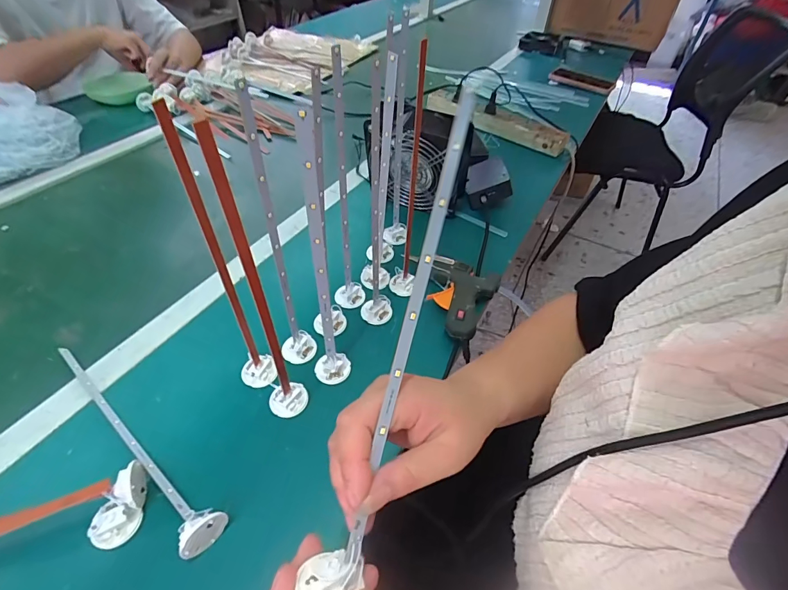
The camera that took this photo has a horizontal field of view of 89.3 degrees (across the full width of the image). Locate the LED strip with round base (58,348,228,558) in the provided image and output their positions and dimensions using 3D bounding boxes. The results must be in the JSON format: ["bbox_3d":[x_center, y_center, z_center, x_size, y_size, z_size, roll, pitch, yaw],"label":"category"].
[{"bbox_3d":[-0.261,0.131,0.377,0.282,0.035,0.035,31,54,22],"label":"LED strip with round base"}]

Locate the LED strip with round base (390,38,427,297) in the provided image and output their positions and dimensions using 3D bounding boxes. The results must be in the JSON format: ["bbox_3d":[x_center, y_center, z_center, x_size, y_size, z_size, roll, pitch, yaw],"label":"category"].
[{"bbox_3d":[0.018,-0.110,0.437,0.028,0.290,0.034,4,48,-1],"label":"LED strip with round base"}]

